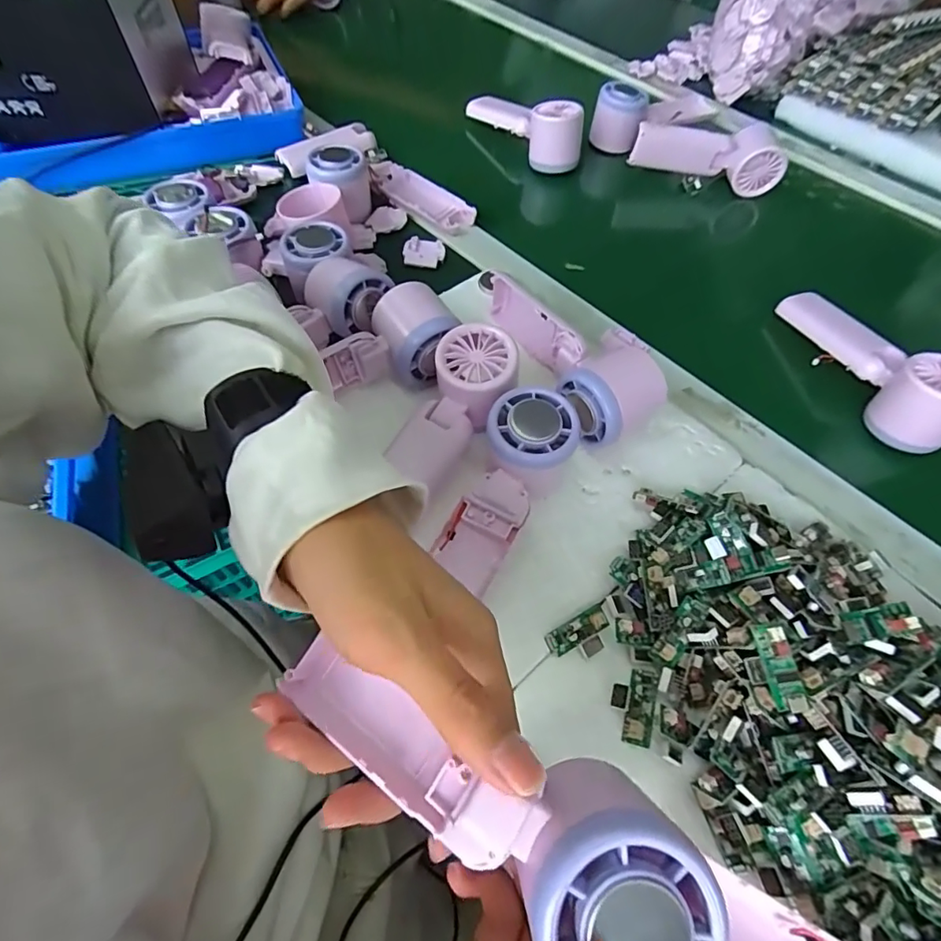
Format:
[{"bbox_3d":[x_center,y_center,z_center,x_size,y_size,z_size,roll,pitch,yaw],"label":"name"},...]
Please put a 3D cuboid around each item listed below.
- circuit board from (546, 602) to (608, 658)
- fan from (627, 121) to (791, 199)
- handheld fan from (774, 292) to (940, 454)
[{"bbox_3d":[0.062,0.093,0.295,0.038,0.008,0.014,-25,63,-16],"label":"circuit board"},{"bbox_3d":[0.257,-0.341,0.556,0.158,0.048,0.051,-1,59,-2],"label":"fan"},{"bbox_3d":[0.323,-0.093,0.407,0.047,0.053,0.162,-18,61,-12],"label":"handheld fan"}]

